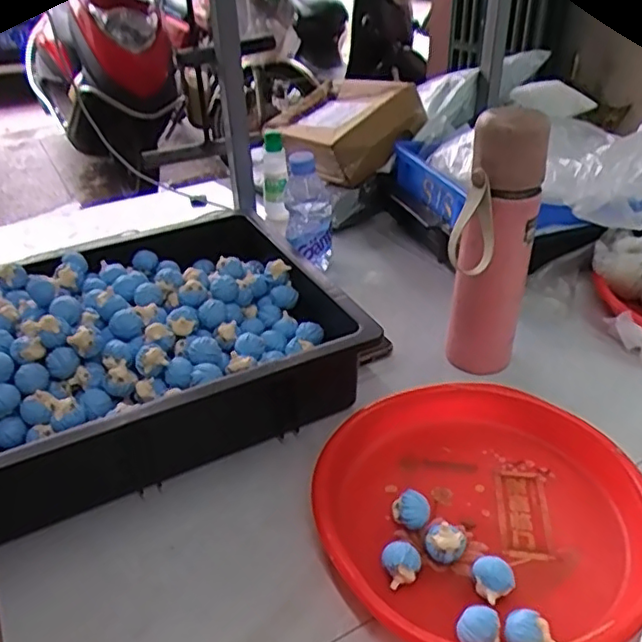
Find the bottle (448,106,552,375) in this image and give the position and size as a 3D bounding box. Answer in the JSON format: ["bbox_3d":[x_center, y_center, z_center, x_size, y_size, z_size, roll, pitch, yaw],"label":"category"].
[{"bbox_3d":[0.158,-0.054,0.580,0.064,0.263,0.059,18,39,28],"label":"bottle"}]

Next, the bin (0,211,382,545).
[{"bbox_3d":[-0.212,0.040,0.596,0.448,0.116,0.313,-20,37,-24],"label":"bin"}]

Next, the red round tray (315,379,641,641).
[{"bbox_3d":[0.124,0.146,0.484,0.243,0.038,0.249,-2,34,1],"label":"red round tray"}]

